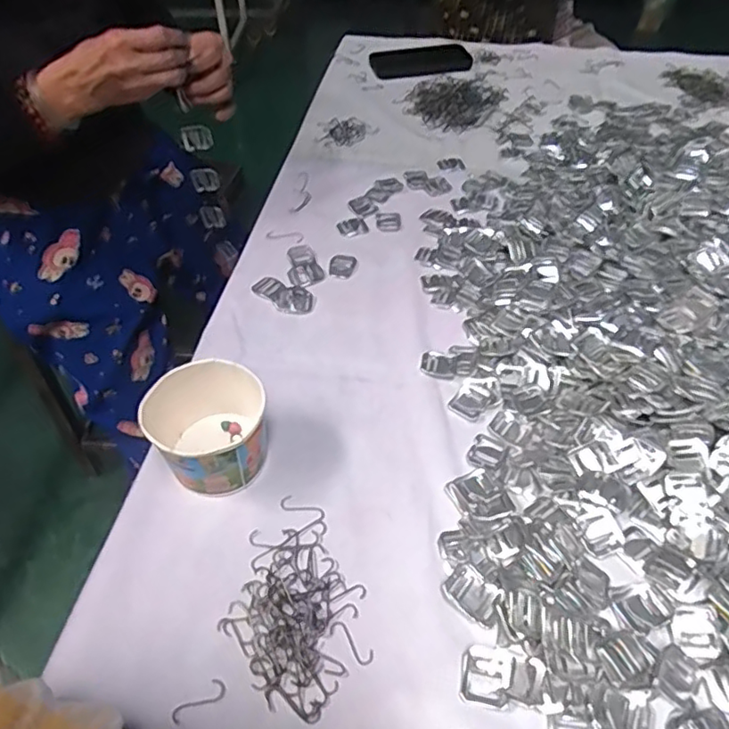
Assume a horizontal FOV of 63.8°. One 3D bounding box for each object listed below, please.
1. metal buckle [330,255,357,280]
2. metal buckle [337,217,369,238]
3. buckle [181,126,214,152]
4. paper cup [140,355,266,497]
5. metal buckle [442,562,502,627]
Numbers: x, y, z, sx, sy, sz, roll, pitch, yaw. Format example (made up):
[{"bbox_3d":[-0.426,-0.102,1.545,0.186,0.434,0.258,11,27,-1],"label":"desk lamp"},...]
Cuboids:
[{"bbox_3d":[-0.024,-0.113,0.669,0.027,0.005,0.036,7,49,6],"label":"metal buckle"},{"bbox_3d":[-0.014,-0.167,0.717,0.034,0.005,0.030,-14,50,-12],"label":"metal buckle"},{"bbox_3d":[-0.202,-0.275,0.710,0.038,0.037,0.009,-28,54,-22],"label":"buckle"},{"bbox_3d":[-0.127,0.056,0.478,0.083,0.079,0.087,0,49,0],"label":"paper cup"},{"bbox_3d":[0.079,0.167,0.422,0.030,0.004,0.042,-36,58,-27],"label":"metal buckle"}]

